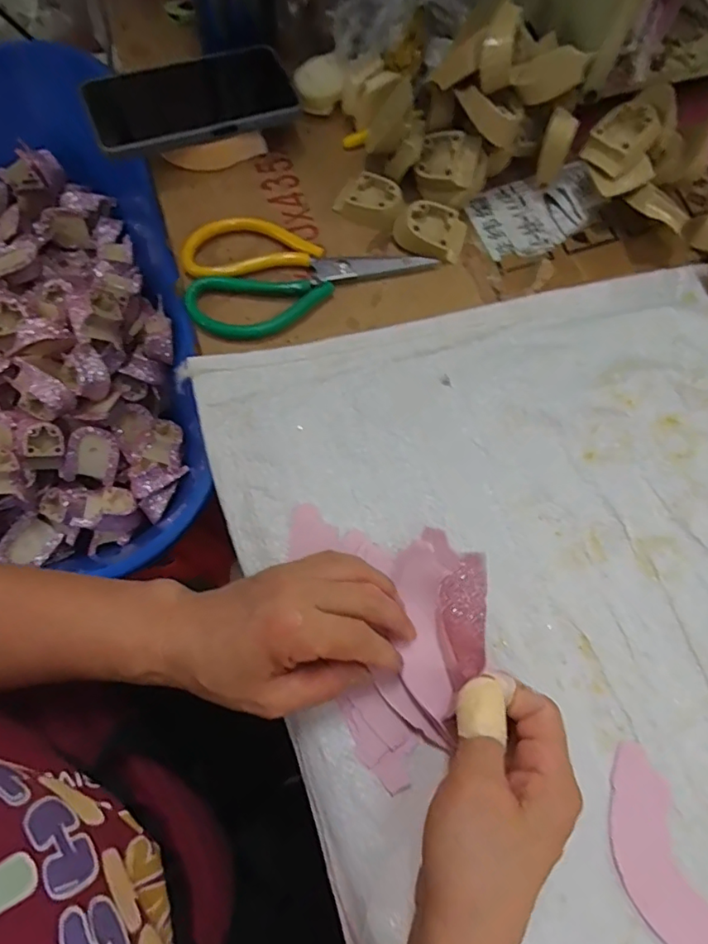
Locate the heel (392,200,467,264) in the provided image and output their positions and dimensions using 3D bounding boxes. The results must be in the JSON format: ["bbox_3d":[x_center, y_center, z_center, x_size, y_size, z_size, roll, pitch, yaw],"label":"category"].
[{"bbox_3d":[0.062,-0.194,0.438,0.054,0.025,0.041,20,72,5],"label":"heel"}]

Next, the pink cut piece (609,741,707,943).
[{"bbox_3d":[0.177,0.229,0.315,0.046,0.004,0.125,-16,71,-10],"label":"pink cut piece"}]

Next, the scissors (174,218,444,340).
[{"bbox_3d":[-0.034,-0.154,0.422,0.191,0.022,0.099,-5,72,-3],"label":"scissors"}]

